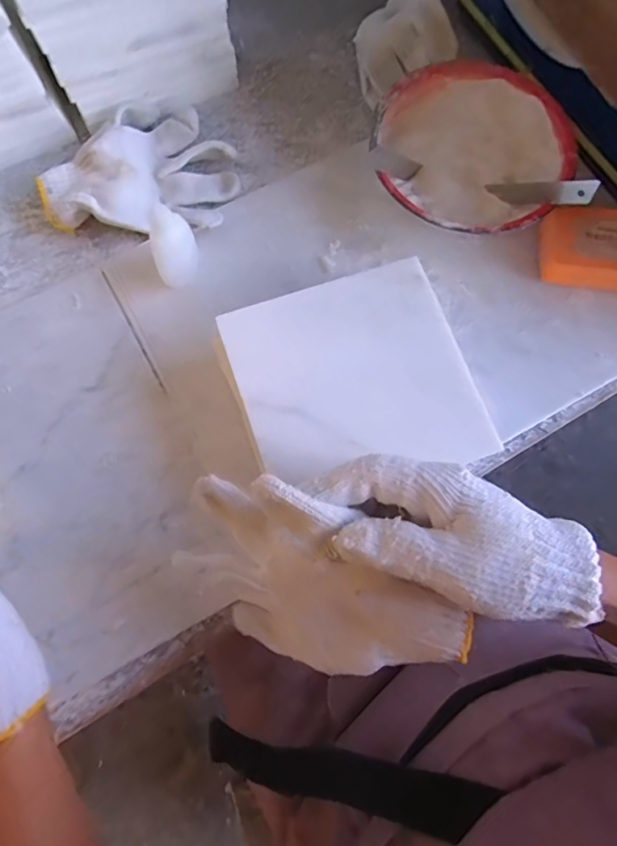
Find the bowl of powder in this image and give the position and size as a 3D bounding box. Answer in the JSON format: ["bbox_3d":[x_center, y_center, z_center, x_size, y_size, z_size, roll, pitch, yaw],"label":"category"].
[{"bbox_3d":[0.138,-0.227,0.430,0.154,0.044,0.163,0,77,1],"label":"bowl of powder"}]

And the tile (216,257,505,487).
[{"bbox_3d":[0.032,-0.030,0.348,0.152,0.012,0.145,-19,78,-3],"label":"tile"}]

